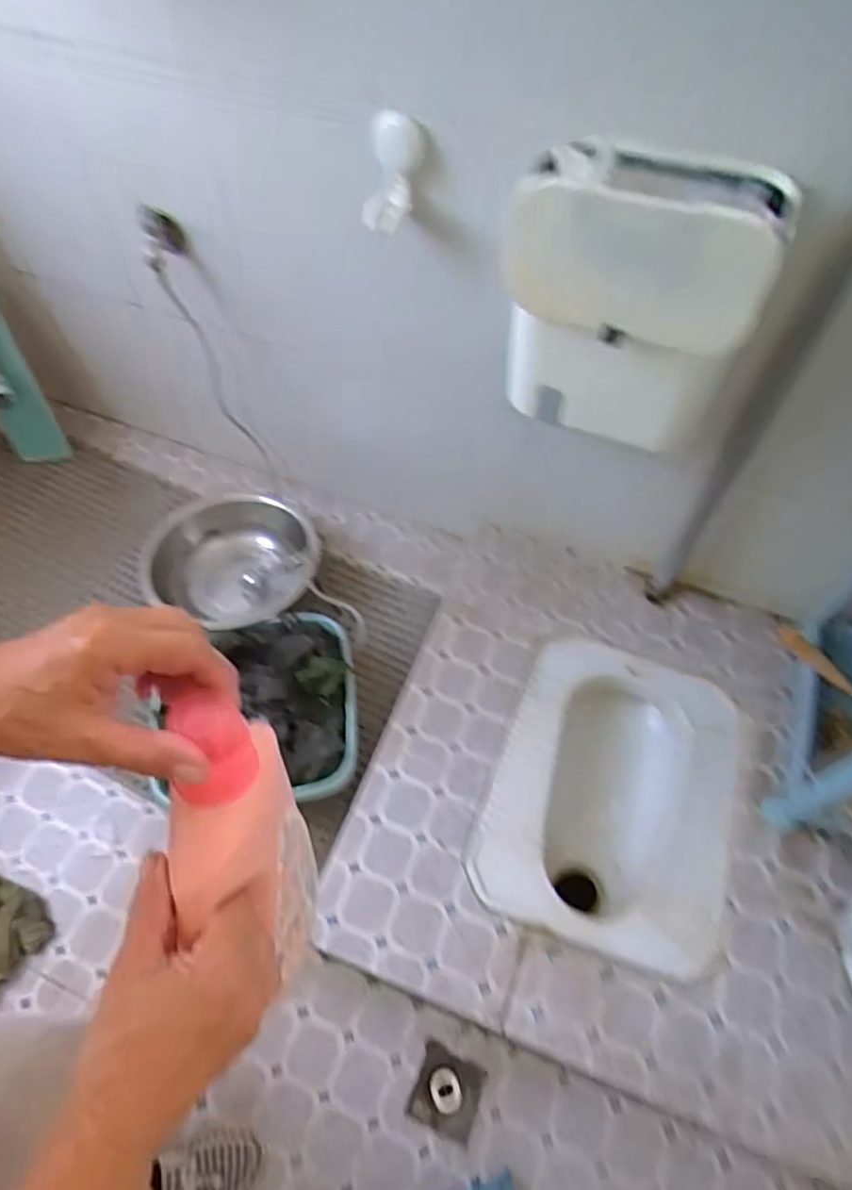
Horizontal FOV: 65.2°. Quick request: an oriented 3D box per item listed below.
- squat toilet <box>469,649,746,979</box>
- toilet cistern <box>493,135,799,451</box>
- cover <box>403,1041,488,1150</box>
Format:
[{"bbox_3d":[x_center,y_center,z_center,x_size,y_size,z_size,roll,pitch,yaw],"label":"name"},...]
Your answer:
[{"bbox_3d":[0.305,0.331,1.108,0.372,0.119,0.492,19,58,10],"label":"squat toilet"},{"bbox_3d":[0.244,-0.343,0.785,0.242,0.292,0.182,22,61,13],"label":"toilet cistern"},{"bbox_3d":[0.029,0.692,0.927,0.085,0.014,0.089,20,58,10],"label":"cover"}]

